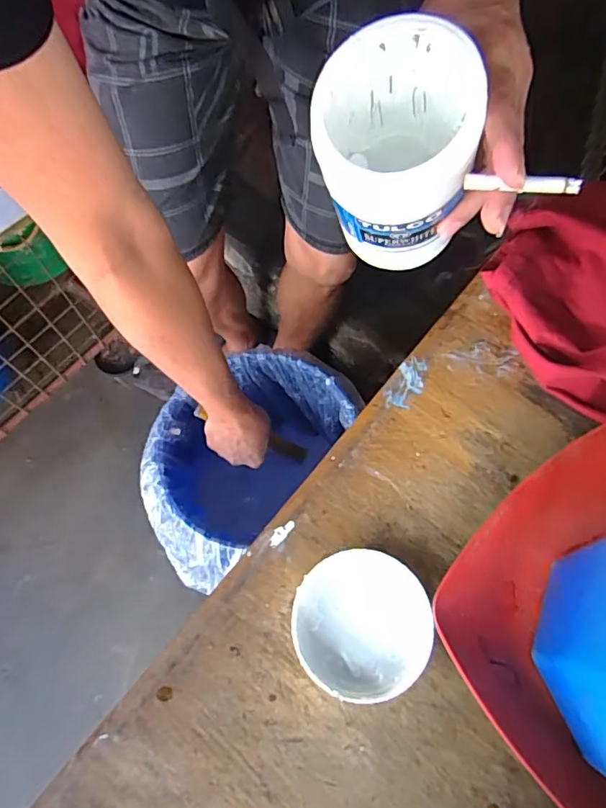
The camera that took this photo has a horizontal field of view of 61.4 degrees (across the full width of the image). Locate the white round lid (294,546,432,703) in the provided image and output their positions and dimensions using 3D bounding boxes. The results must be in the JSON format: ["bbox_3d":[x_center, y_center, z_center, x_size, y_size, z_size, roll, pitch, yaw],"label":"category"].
[{"bbox_3d":[0.040,0.149,0.348,0.090,0.015,0.091,0,68,1],"label":"white round lid"}]

